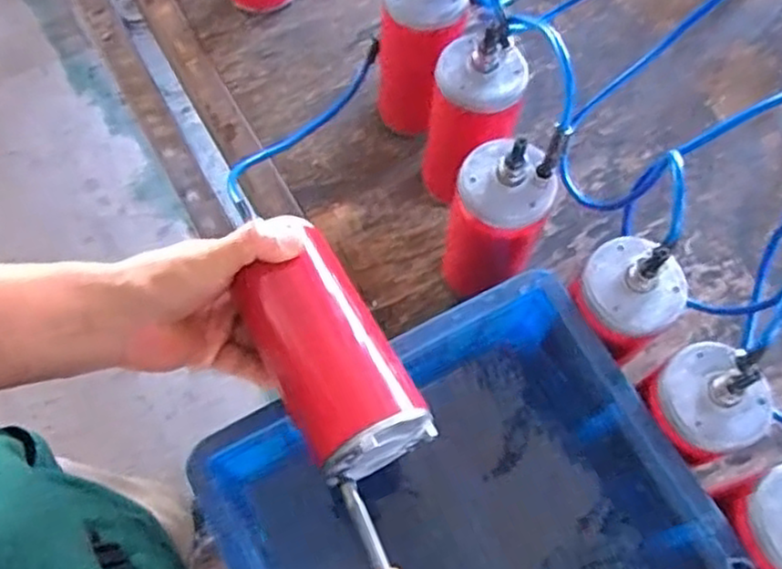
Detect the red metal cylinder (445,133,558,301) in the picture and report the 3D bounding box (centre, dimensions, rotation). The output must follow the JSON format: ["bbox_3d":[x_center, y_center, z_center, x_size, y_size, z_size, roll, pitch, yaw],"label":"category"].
[{"bbox_3d":[0.086,-0.046,0.600,0.075,0.188,0.080,0,67,-1],"label":"red metal cylinder"}]

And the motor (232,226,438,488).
[{"bbox_3d":[-0.037,0.050,0.461,0.079,0.088,0.144,-28,62,-12],"label":"motor"}]

